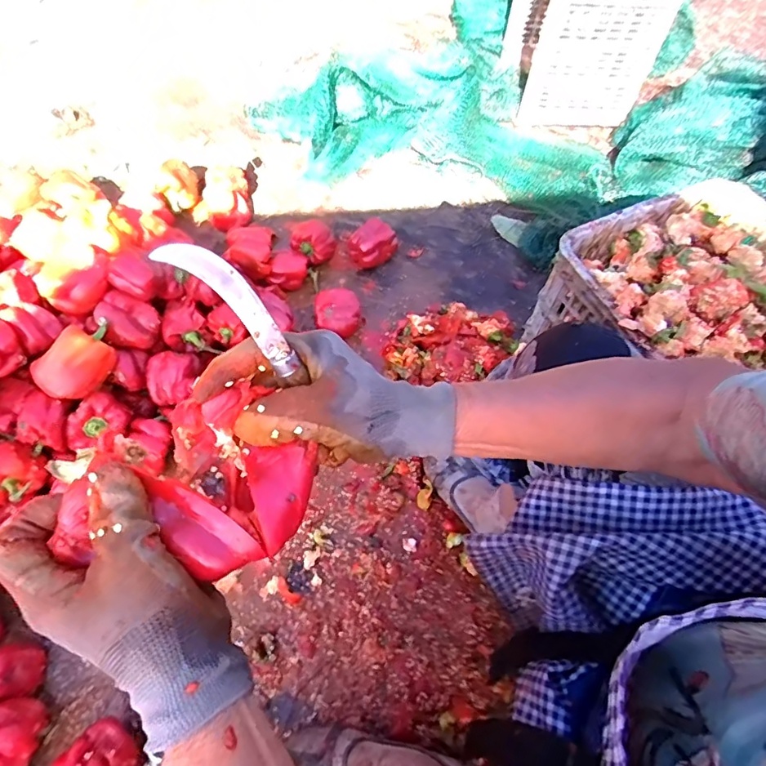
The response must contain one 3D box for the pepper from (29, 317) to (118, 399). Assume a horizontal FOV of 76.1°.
[{"bbox_3d":[-0.420,-0.033,0.679,0.065,0.065,0.116,31,64,17],"label":"pepper"}]

